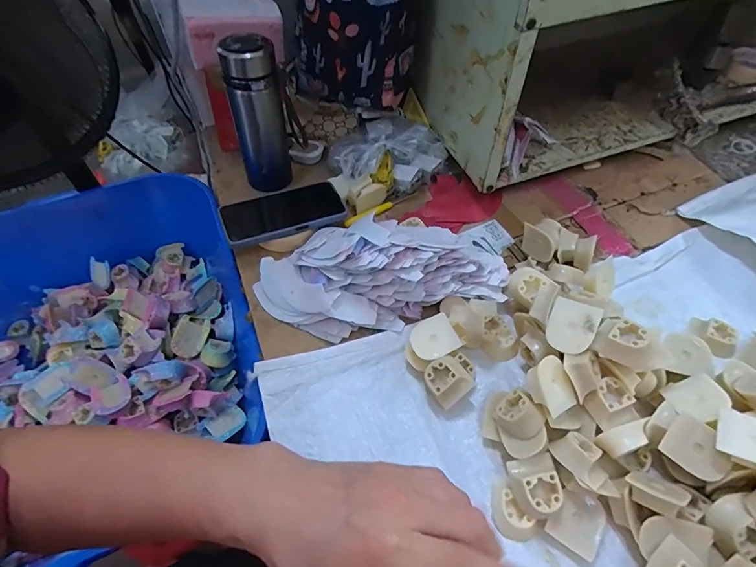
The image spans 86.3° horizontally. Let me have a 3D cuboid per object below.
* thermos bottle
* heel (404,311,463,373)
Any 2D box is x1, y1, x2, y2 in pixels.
[{"bbox_3d":[-0.167,-0.228,0.563,0.074,0.208,0.056,-16,56,-12],"label":"thermos bottle"},{"bbox_3d":[0.059,0.067,0.445,0.057,0.033,0.044,-27,57,-17],"label":"heel"}]

